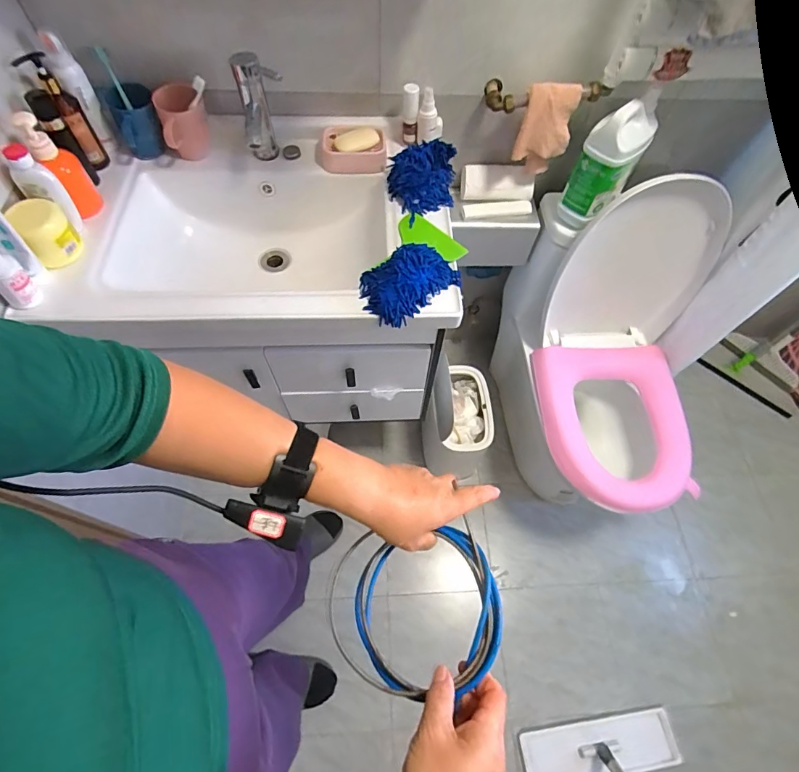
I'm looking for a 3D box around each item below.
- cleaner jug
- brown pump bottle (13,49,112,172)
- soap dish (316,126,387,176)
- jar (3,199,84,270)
[{"bbox_3d":[0.397,-0.425,0.856,0.099,0.215,0.109,31,65,13],"label":"cleaner jug"},{"bbox_3d":[-0.562,-0.455,0.755,0.053,0.172,0.060,-33,69,-18],"label":"brown pump bottle"},{"bbox_3d":[-0.093,-0.461,0.862,0.135,0.047,0.089,3,62,-2],"label":"soap dish"},{"bbox_3d":[-0.565,-0.248,0.715,0.069,0.087,0.069,1,62,-2],"label":"jar"}]

